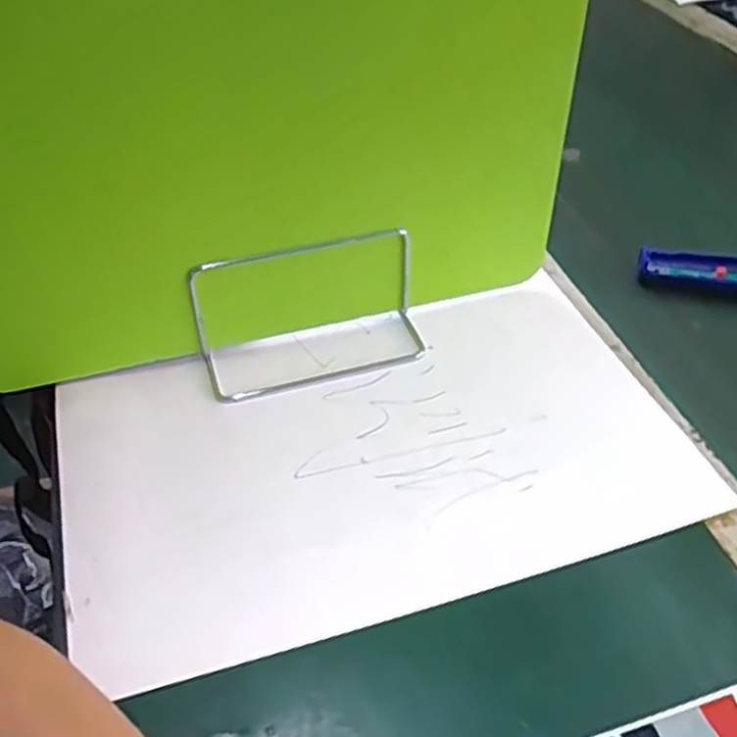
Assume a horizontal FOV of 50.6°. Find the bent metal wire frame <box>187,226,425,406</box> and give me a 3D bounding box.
[{"bbox_3d":[-0.039,-0.041,0.524,0.155,0.087,0.069,-12,44,-11],"label":"bent metal wire frame"}]

